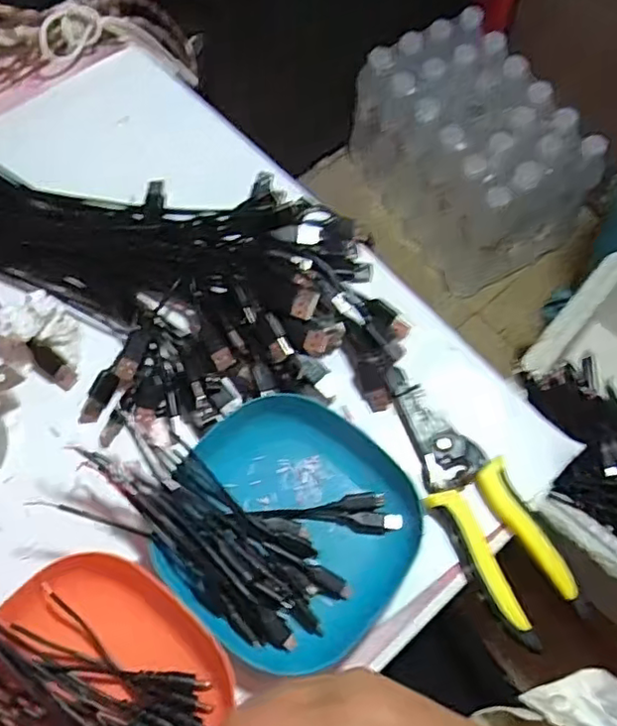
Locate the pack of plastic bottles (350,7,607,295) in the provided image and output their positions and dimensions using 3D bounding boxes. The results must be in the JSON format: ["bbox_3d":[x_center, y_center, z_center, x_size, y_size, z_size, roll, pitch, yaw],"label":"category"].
[{"bbox_3d":[0.253,-0.327,1.003,0.223,0.208,0.347,-27,71,-12],"label":"pack of plastic bottles"}]

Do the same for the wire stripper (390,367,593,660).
[{"bbox_3d":[0.100,0.080,0.396,0.051,0.013,0.179,-25,70,-11],"label":"wire stripper"}]

